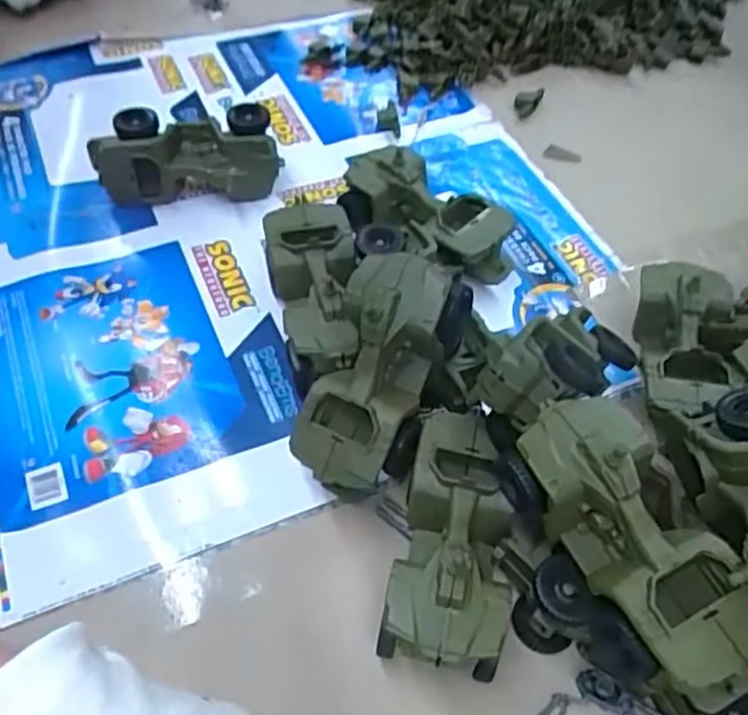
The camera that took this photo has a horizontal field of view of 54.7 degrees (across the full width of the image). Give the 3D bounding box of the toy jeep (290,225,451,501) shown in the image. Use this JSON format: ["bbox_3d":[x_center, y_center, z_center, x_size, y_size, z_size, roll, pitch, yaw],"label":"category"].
[{"bbox_3d":[-0.001,0.007,0.550,0.082,0.070,0.189,18,90,11],"label":"toy jeep"}]

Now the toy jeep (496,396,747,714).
[{"bbox_3d":[0.153,0.120,0.445,0.090,0.091,0.185,-21,56,-18],"label":"toy jeep"}]

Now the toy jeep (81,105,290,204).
[{"bbox_3d":[-0.194,-0.209,0.755,0.186,0.080,0.077,1,53,-2],"label":"toy jeep"}]

